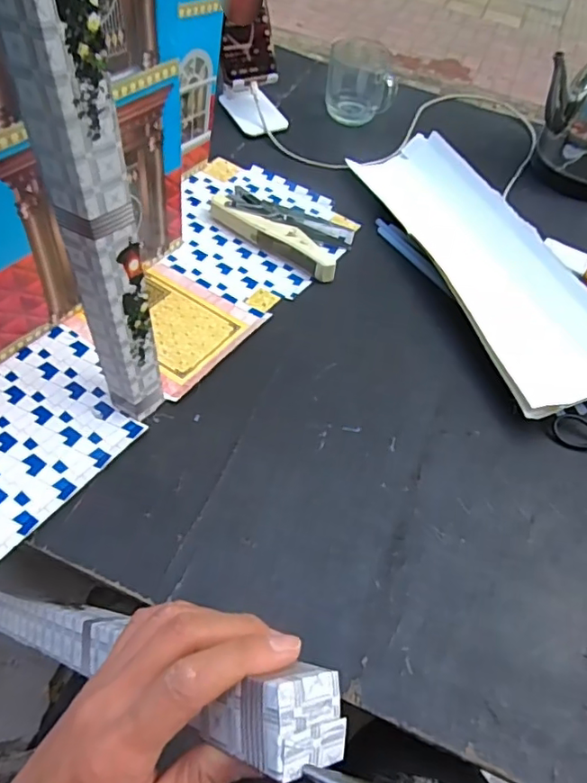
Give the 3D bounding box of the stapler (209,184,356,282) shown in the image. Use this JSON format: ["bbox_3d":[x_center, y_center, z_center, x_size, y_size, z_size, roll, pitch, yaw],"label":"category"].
[{"bbox_3d":[-0.006,-0.187,0.604,0.168,0.025,0.092,33,58,19],"label":"stapler"}]

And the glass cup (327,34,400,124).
[{"bbox_3d":[0.096,-0.429,0.745,0.096,0.098,0.078,12,53,5],"label":"glass cup"}]

